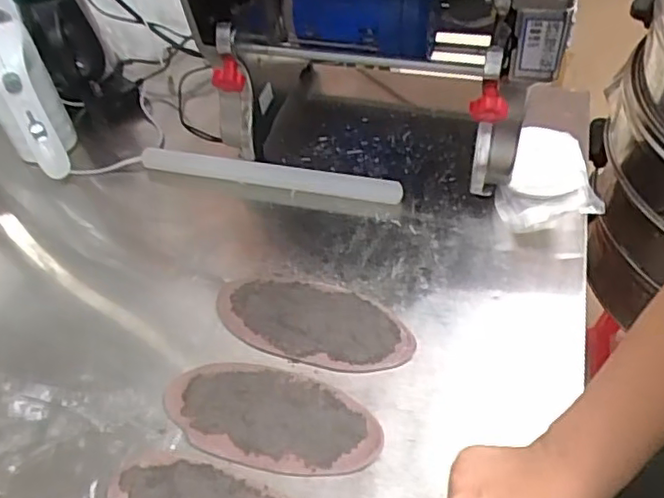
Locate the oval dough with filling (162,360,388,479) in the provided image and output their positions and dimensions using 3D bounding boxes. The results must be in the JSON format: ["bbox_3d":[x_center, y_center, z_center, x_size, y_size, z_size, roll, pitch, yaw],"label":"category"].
[{"bbox_3d":[-0.055,0.146,0.547,0.191,0.005,0.095,8,50,11],"label":"oval dough with filling"}]

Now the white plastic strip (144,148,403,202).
[{"bbox_3d":[-0.076,-0.090,0.746,0.318,0.027,0.023,7,50,11],"label":"white plastic strip"}]

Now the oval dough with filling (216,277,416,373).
[{"bbox_3d":[-0.019,0.070,0.609,0.195,0.009,0.093,11,51,14],"label":"oval dough with filling"}]

